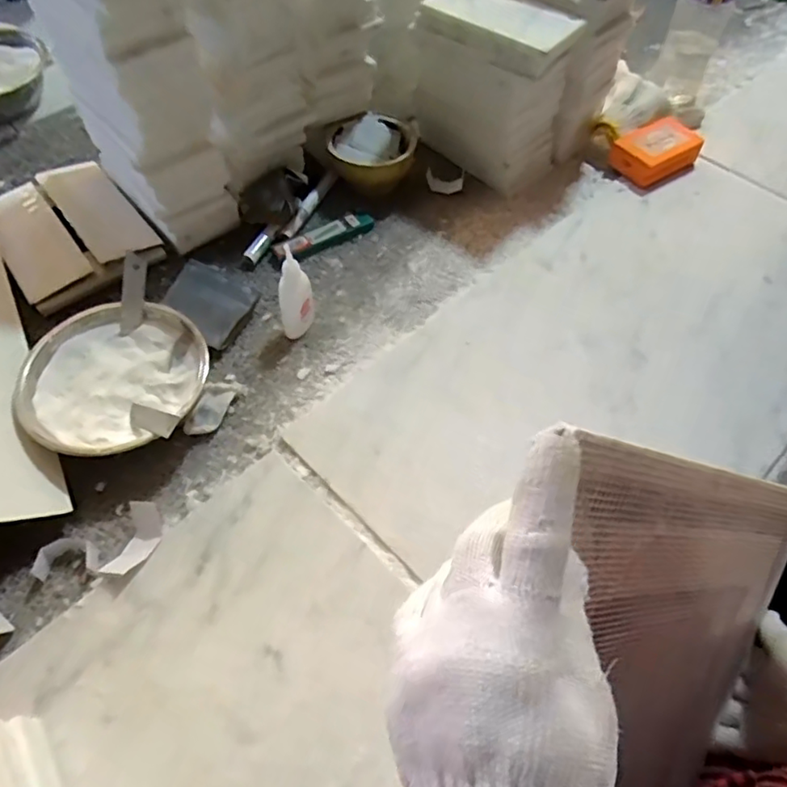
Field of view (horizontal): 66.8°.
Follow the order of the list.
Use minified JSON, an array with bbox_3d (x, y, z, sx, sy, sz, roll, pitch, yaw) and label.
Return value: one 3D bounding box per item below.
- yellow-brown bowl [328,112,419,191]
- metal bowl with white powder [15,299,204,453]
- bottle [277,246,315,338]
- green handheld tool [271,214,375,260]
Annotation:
[{"bbox_3d":[-0.023,-0.270,0.682,0.094,0.050,0.095,7,57,4],"label":"yellow-brown bowl"},{"bbox_3d":[-0.235,-0.009,0.506,0.127,0.049,0.146,20,59,12],"label":"metal bowl with white powder"},{"bbox_3d":[-0.090,-0.093,0.543,0.031,0.091,0.031,-8,57,-6],"label":"bottle"},{"bbox_3d":[-0.074,-0.171,0.644,0.112,0.007,0.027,-23,60,-15],"label":"green handheld tool"}]

